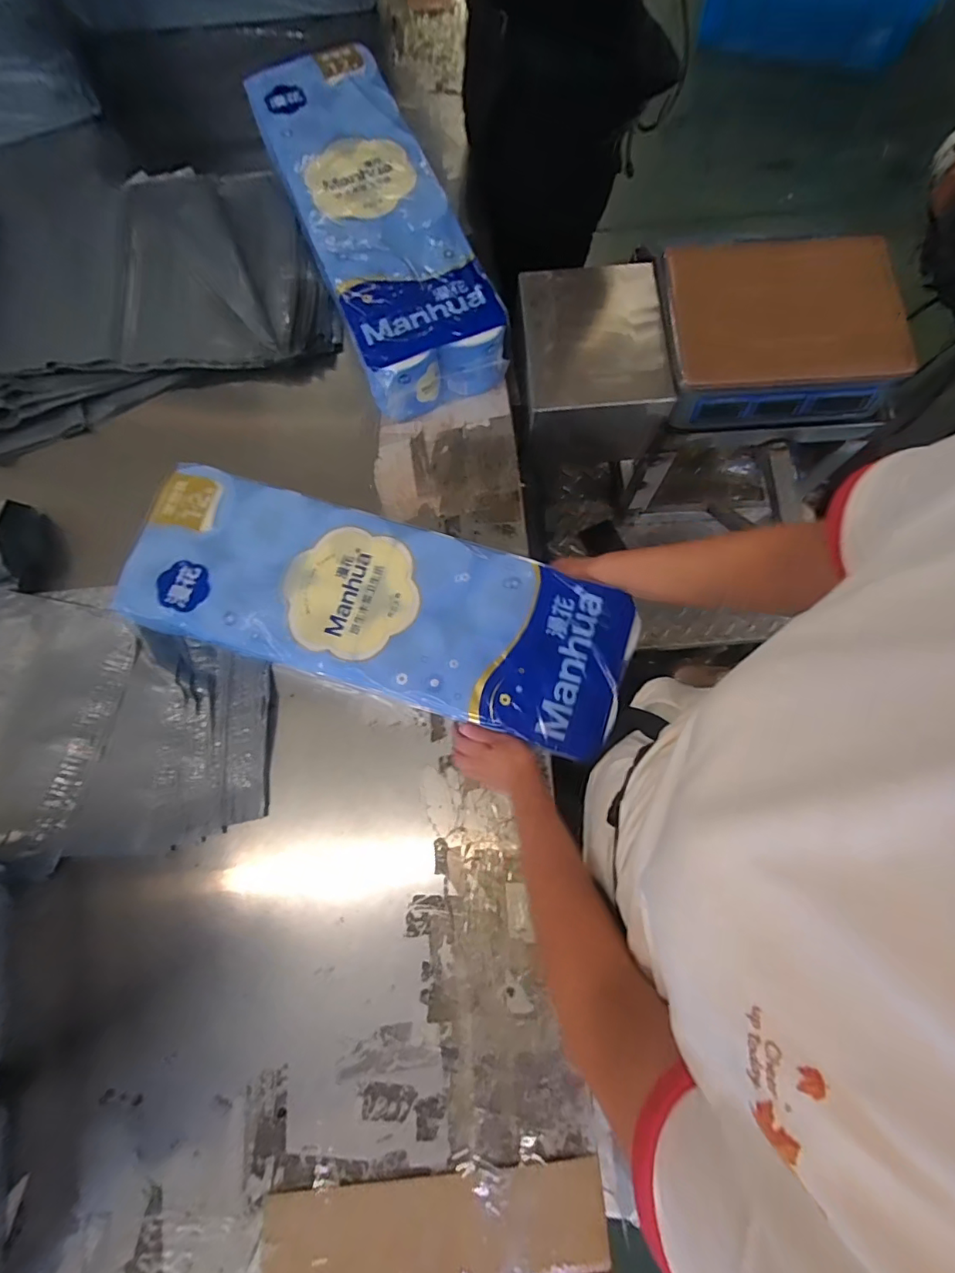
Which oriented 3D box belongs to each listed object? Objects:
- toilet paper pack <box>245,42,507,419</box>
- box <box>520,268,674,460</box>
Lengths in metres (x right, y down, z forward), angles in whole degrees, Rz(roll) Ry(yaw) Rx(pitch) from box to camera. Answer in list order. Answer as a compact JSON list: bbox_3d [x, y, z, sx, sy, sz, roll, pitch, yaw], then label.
[{"bbox_3d":[-0.157,-0.633,0.811,0.207,0.097,0.584,-22,77,-4],"label":"toilet paper pack"},{"bbox_3d":[0.171,-0.421,0.831,0.209,0.147,0.248,-3,76,0],"label":"box"}]

